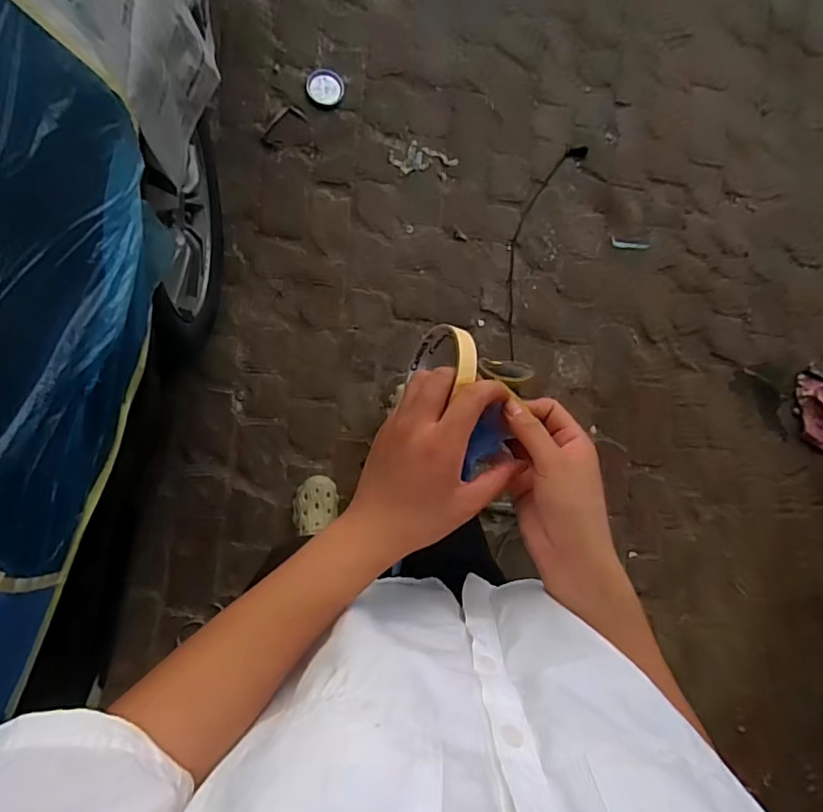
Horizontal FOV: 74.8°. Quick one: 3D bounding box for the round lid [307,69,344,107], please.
[{"bbox_3d":[-0.224,-0.834,1.408,0.091,0.026,0.093,5,88,-9],"label":"round lid"}]

